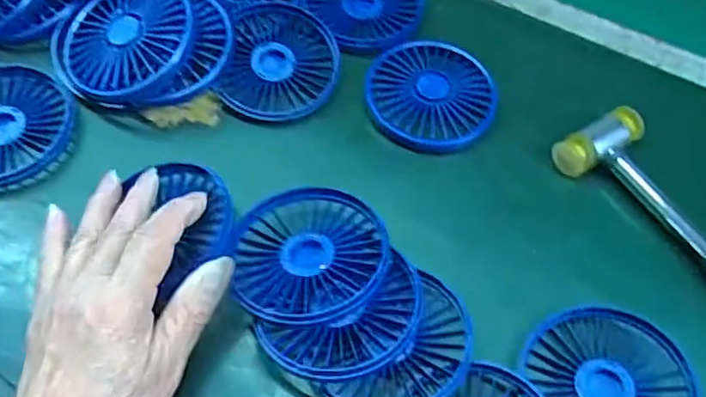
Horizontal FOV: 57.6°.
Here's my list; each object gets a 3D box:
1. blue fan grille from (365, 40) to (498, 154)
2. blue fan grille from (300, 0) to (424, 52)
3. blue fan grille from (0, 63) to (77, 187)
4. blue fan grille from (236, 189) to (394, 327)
[{"bbox_3d":[0.053,-0.071,0.436,0.086,0.007,0.086,2,61,-7],"label":"blue fan grille"},{"bbox_3d":[0.009,-0.145,0.467,0.081,0.007,0.086,3,61,-6],"label":"blue fan grille"},{"bbox_3d":[-0.225,-0.047,0.411,0.091,0.011,0.083,3,61,-6],"label":"blue fan grille"},{"bbox_3d":[-0.023,0.029,0.355,0.082,0.015,0.080,0,61,-8],"label":"blue fan grille"}]

